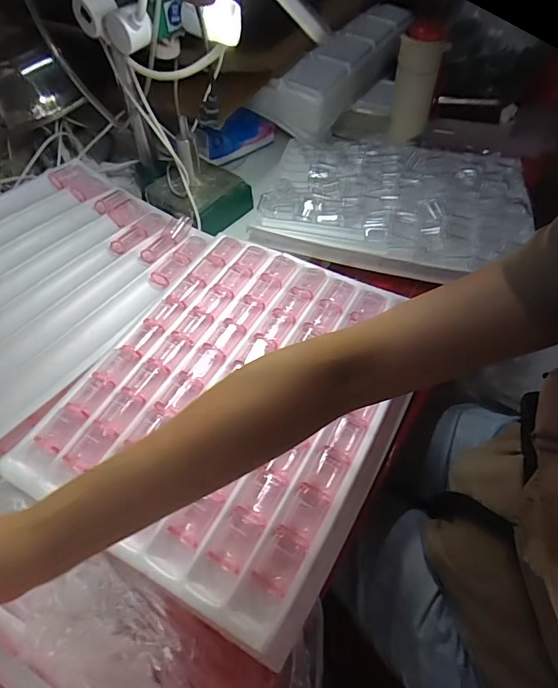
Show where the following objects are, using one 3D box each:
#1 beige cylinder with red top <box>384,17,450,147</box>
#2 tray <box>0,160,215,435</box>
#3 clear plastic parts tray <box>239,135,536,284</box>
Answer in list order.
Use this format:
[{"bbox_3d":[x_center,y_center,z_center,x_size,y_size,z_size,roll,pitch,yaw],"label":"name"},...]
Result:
[{"bbox_3d":[0.220,-0.423,0.713,0.072,0.157,0.051,8,54,5],"label":"beige cylinder with red top"},{"bbox_3d":[-0.323,-0.094,0.576,0.311,0.025,0.391,34,59,12],"label":"tray"},{"bbox_3d":[0.177,-0.230,0.677,0.382,0.038,0.302,11,55,7],"label":"clear plastic parts tray"}]

